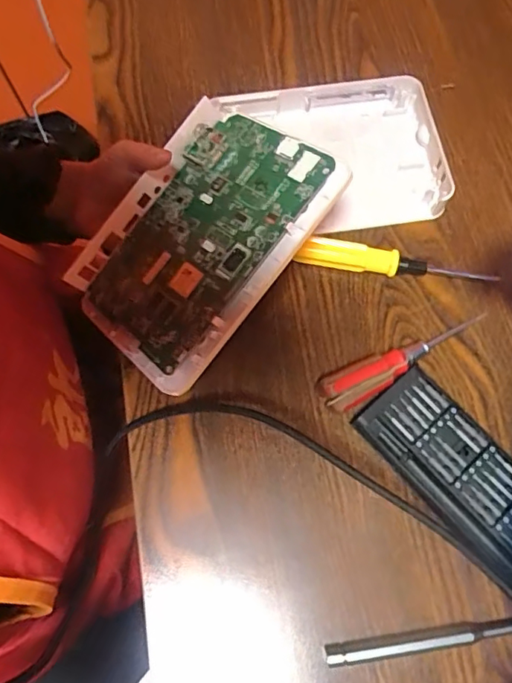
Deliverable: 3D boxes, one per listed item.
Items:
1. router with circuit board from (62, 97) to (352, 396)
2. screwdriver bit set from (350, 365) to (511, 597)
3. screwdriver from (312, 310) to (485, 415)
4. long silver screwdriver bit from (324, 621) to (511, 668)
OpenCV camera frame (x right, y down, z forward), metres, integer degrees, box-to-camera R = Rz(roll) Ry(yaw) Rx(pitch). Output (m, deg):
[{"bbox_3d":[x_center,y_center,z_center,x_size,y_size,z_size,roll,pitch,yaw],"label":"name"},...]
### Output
[{"bbox_3d":[-0.040,-0.066,0.341,0.125,0.017,0.172,37,91,29],"label":"router with circuit board"},{"bbox_3d":[0.138,0.091,0.351,0.064,0.016,0.151,-39,77,-13],"label":"screwdriver bit set"},{"bbox_3d":[0.103,0.012,0.372,0.129,0.026,0.026,-27,74,-10],"label":"screwdriver"},{"bbox_3d":[0.105,0.182,0.324,0.125,0.011,0.011,-7,72,-4],"label":"long silver screwdriver bit"}]

